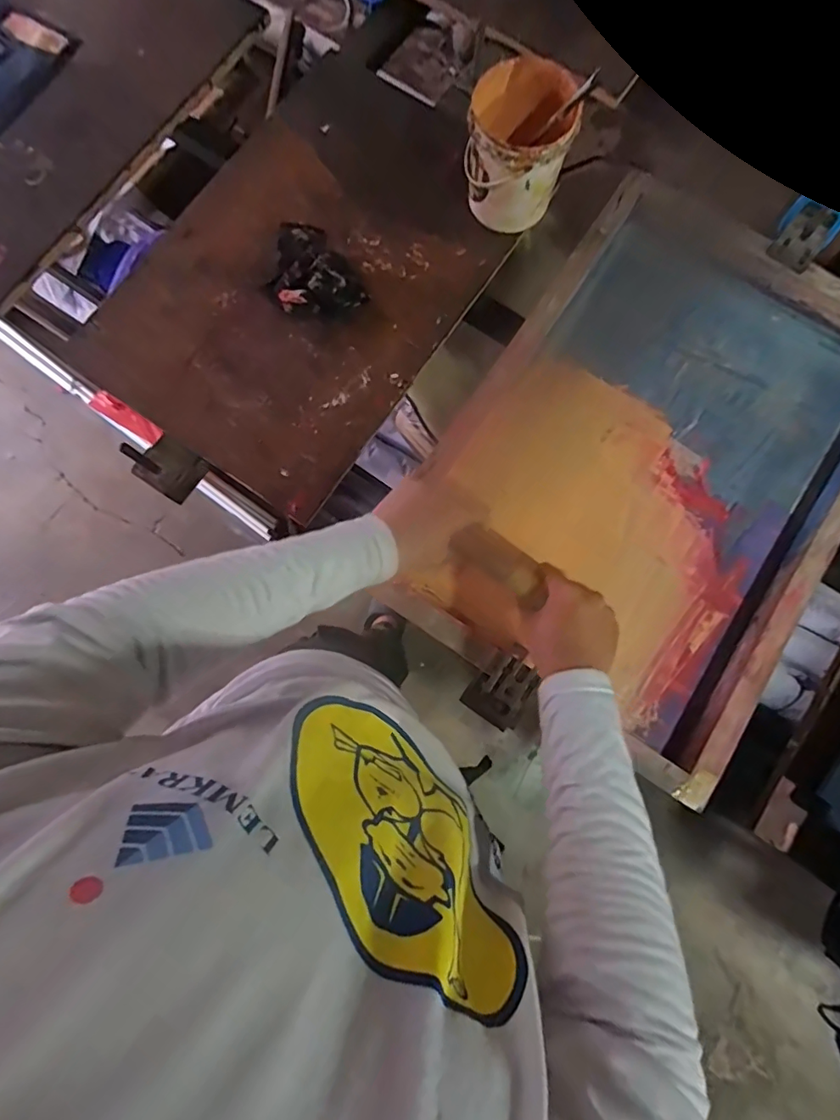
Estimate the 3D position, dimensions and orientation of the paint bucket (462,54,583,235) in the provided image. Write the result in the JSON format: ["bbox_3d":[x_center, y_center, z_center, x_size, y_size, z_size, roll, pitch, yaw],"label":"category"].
[{"bbox_3d":[0.122,-0.515,0.649,0.126,0.128,0.149,11,79,2],"label":"paint bucket"}]

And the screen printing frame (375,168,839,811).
[{"bbox_3d":[0.289,-0.126,0.626,0.449,0.056,0.656,34,79,6],"label":"screen printing frame"}]

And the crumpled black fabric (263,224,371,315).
[{"bbox_3d":[-0.151,-0.381,0.668,0.106,0.032,0.152,-29,82,-6],"label":"crumpled black fabric"}]

